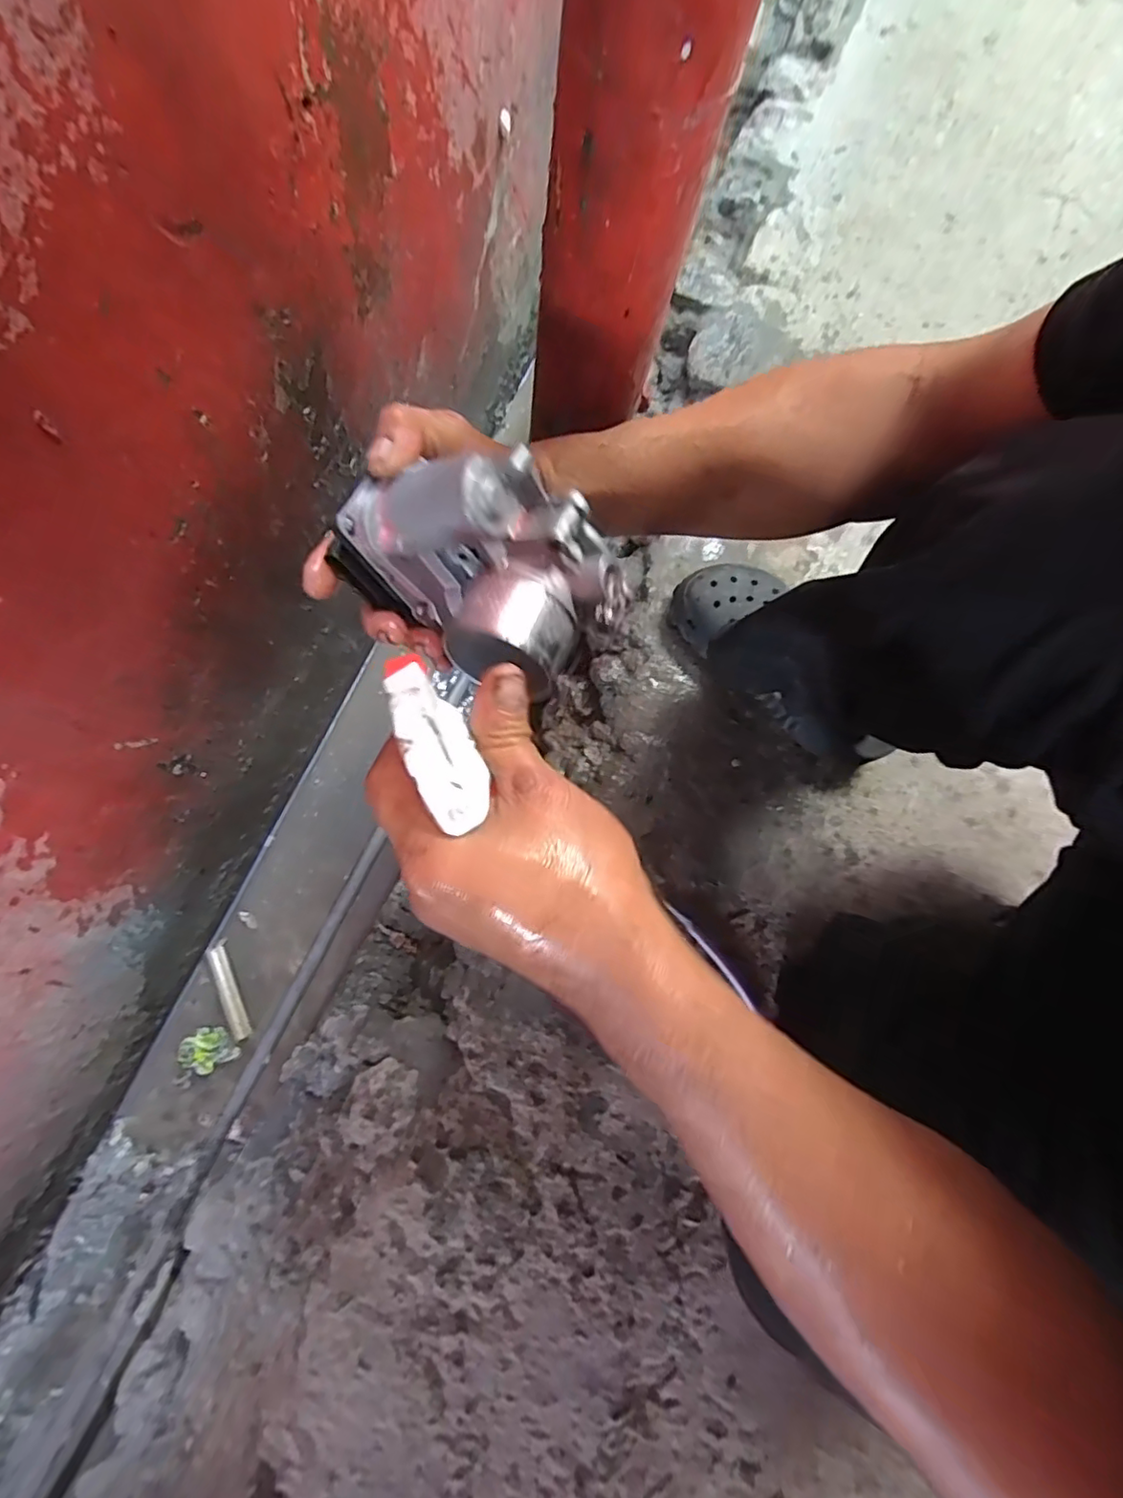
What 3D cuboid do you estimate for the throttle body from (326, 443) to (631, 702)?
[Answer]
[{"bbox_3d":[-0.040,-0.096,0.304,0.134,0.078,0.093,38,79,6],"label":"throttle body"}]

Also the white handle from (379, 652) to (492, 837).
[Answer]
[{"bbox_3d":[-0.049,-0.008,0.221,0.022,0.020,0.083,-25,52,-7],"label":"white handle"}]

